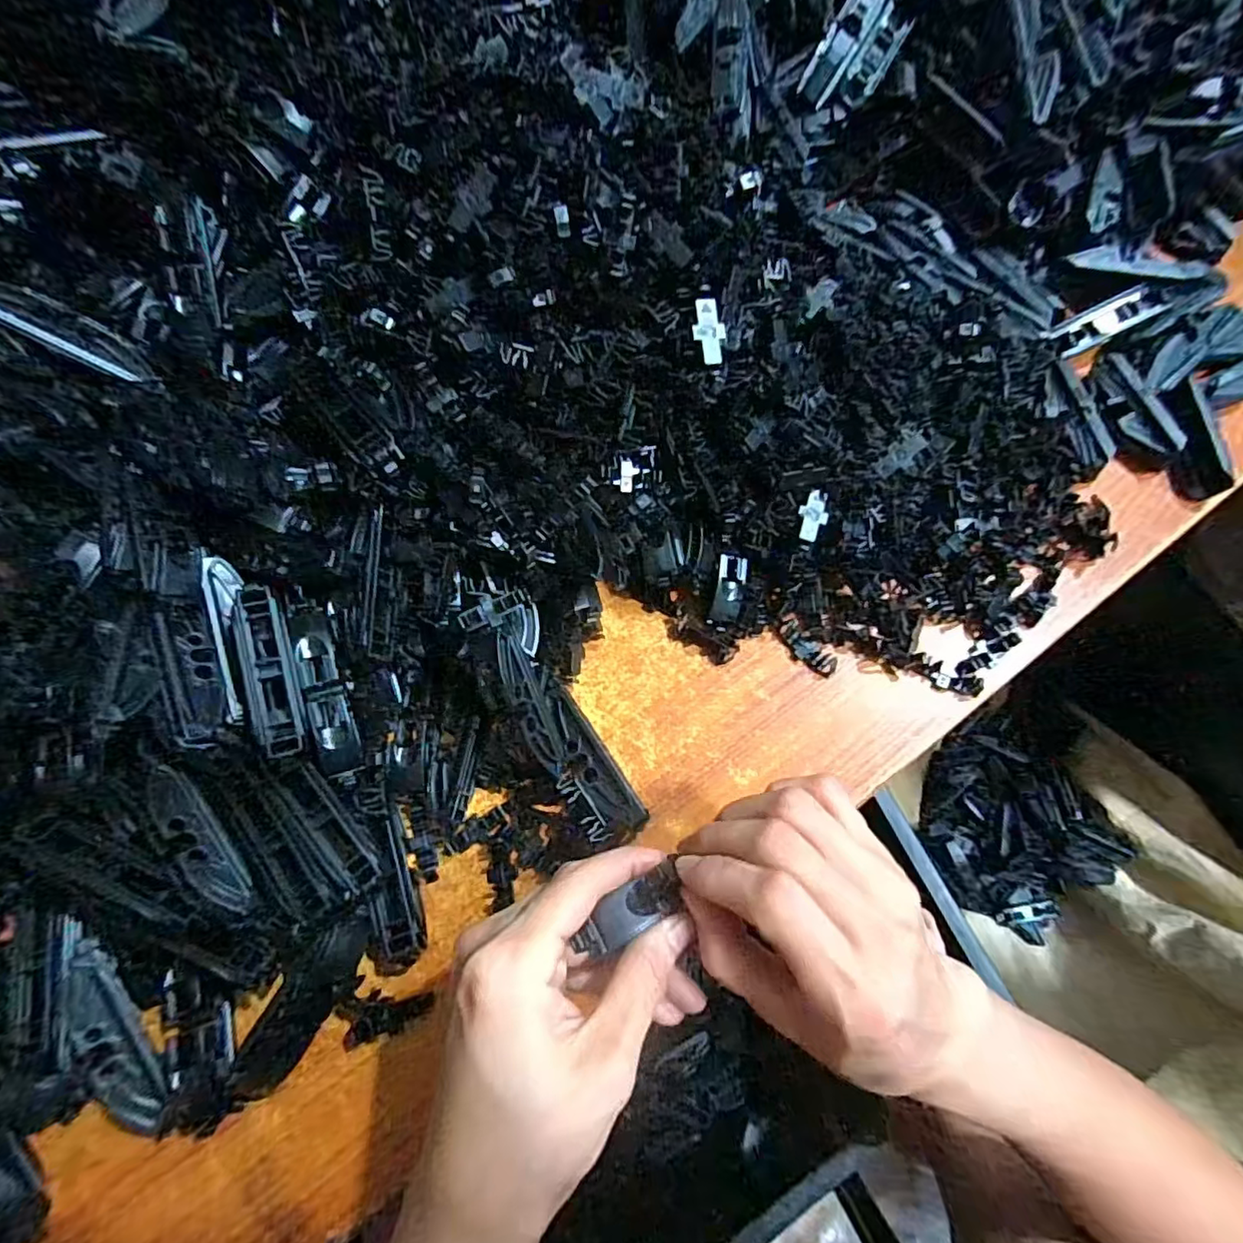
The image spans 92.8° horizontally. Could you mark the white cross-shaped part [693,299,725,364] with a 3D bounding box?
[{"bbox_3d":[0.037,-0.122,0.249,0.013,0.004,0.027,-7,89,0],"label":"white cross-shaped part"}]

